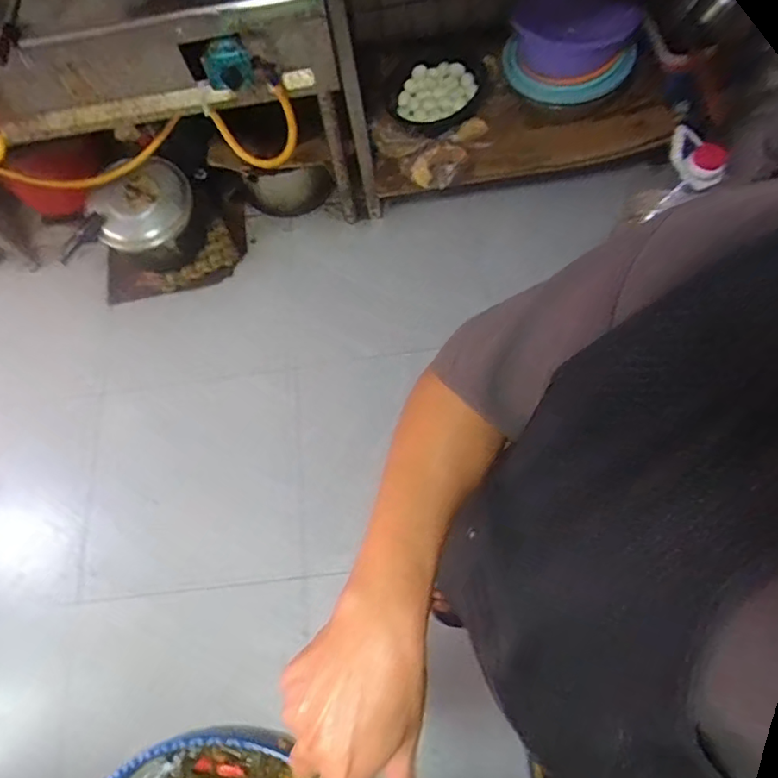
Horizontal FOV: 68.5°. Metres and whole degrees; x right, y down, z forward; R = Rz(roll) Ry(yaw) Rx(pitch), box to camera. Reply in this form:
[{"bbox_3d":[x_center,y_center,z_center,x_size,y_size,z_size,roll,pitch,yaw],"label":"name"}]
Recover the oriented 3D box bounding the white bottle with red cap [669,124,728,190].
[{"bbox_3d":[0.706,-0.527,1.301,0.216,0.095,0.064,17,67,-39],"label":"white bottle with red cap"}]

